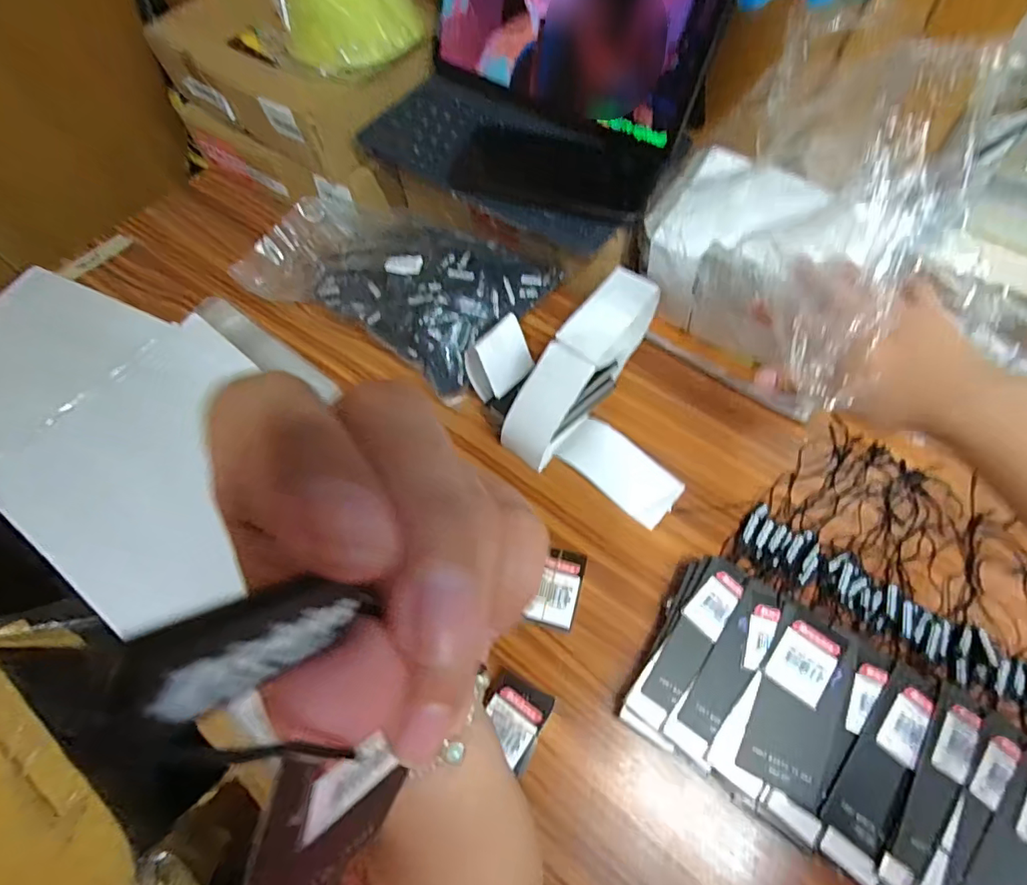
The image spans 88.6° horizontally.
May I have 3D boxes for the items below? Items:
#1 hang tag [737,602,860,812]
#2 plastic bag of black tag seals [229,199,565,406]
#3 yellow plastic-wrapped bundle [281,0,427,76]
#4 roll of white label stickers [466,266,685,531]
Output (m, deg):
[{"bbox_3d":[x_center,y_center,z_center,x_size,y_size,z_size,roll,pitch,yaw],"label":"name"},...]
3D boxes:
[{"bbox_3d":[0.184,0.165,0.335,0.055,0.004,0.107,28,73,11],"label":"hang tag"},{"bbox_3d":[-0.115,-0.155,0.511,0.276,0.072,0.161,24,66,15],"label":"plastic bag of black tag seals"},{"bbox_3d":[-0.147,-0.382,0.461,0.131,0.076,0.092,-11,62,-2],"label":"yellow plastic-wrapped bundle"},{"bbox_3d":[0.074,-0.035,0.433,0.170,0.077,0.180,-25,63,-9],"label":"roll of white label stickers"}]

